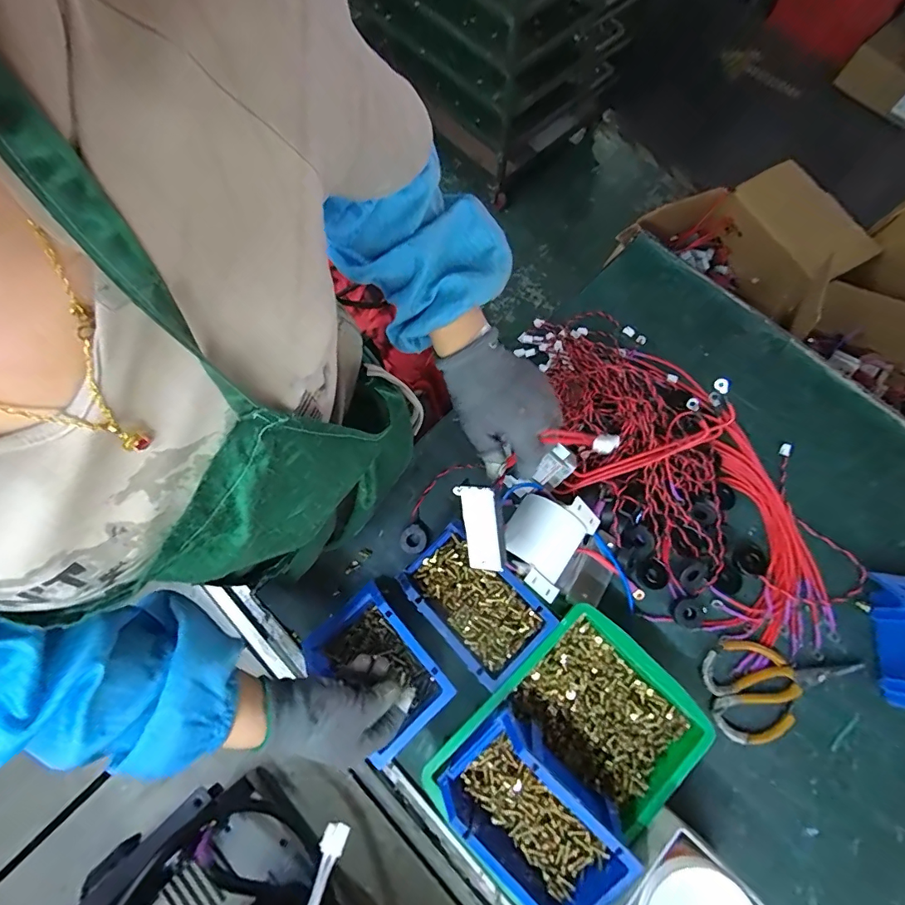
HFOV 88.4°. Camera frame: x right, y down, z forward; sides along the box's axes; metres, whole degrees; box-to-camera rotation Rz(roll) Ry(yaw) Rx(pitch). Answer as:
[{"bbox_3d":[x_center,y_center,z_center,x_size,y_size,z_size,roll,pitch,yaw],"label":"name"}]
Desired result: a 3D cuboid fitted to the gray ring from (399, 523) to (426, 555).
[{"bbox_3d":[-0.049,0.111,0.587,0.033,0.014,0.033,0,73,1],"label":"gray ring"}]

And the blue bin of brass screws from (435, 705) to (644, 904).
[{"bbox_3d":[0.075,0.337,0.431,0.110,0.070,0.164,-43,77,-12],"label":"blue bin of brass screws"}]

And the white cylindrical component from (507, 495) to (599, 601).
[{"bbox_3d":[0.102,0.099,0.531,0.084,0.071,0.106,34,76,10],"label":"white cylindrical component"}]

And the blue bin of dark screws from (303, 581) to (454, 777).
[{"bbox_3d":[-0.082,0.234,0.519,0.097,0.071,0.150,-41,77,-11],"label":"blue bin of dark screws"}]

